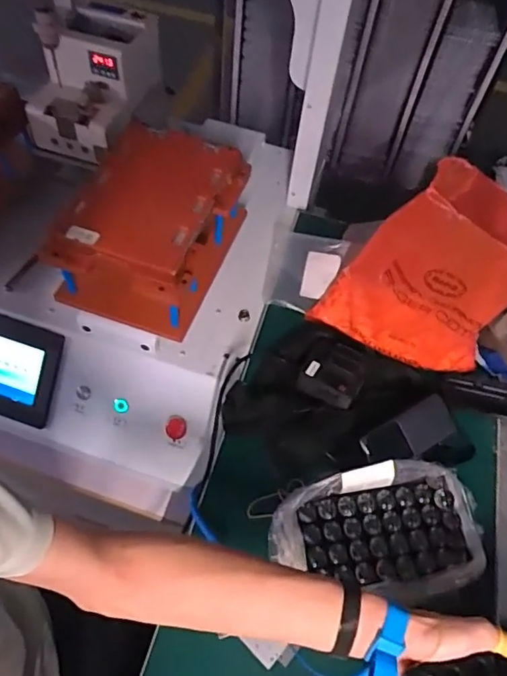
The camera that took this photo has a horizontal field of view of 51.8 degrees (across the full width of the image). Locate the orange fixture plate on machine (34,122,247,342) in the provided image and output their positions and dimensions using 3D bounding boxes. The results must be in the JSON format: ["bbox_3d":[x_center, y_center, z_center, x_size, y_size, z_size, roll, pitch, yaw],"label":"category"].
[{"bbox_3d":[-0.140,-0.156,0.741,0.189,0.148,0.262,16,56,6],"label":"orange fixture plate on machine"}]

